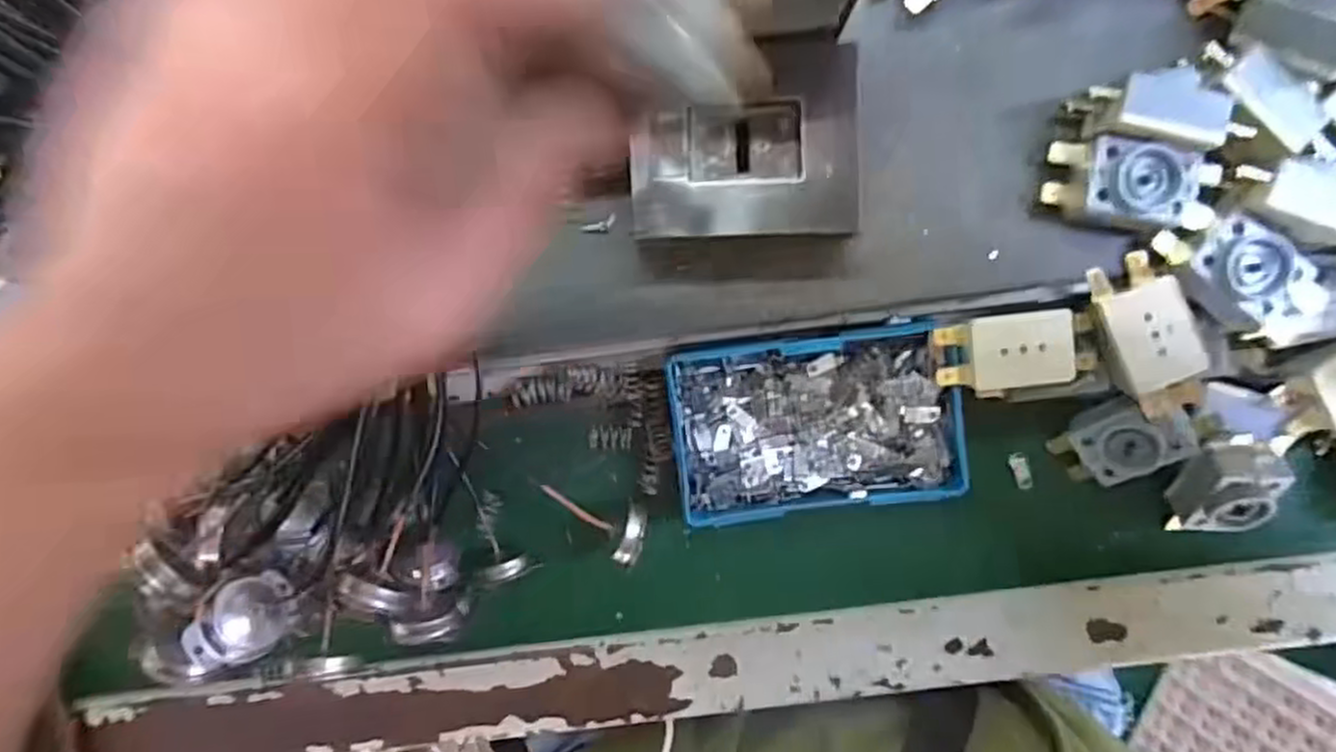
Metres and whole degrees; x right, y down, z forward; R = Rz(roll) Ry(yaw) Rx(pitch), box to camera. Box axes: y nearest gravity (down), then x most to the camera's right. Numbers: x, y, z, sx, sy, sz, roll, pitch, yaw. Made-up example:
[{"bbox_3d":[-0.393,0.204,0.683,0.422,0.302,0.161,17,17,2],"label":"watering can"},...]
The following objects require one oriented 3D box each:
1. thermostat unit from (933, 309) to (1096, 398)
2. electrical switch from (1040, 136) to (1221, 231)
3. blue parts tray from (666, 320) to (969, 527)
[{"bbox_3d":[0.135,-0.009,0.292,0.058,0.016,0.029,-7,95,1],"label":"thermostat unit"},{"bbox_3d":[0.166,-0.068,0.276,0.054,0.021,0.029,11,95,0],"label":"electrical switch"},{"bbox_3d":[0.060,0.019,0.317,0.113,0.029,0.070,-7,95,1],"label":"blue parts tray"}]

